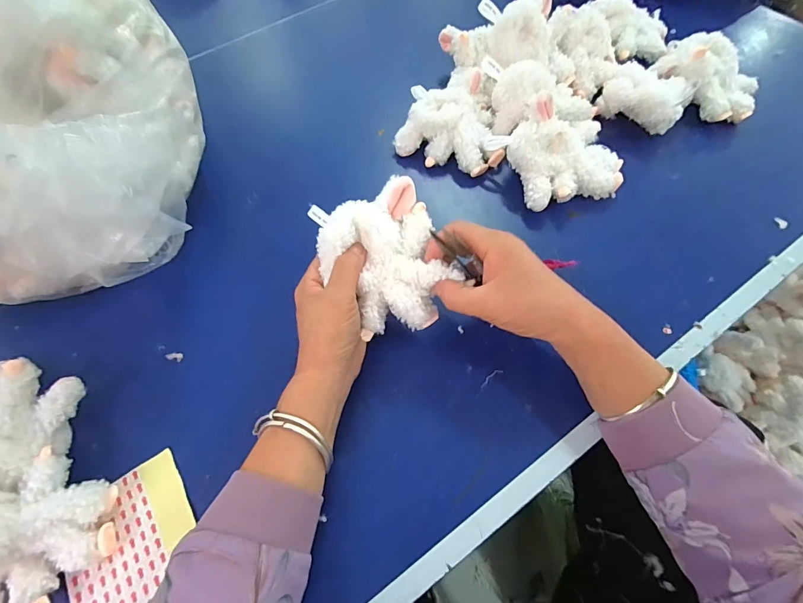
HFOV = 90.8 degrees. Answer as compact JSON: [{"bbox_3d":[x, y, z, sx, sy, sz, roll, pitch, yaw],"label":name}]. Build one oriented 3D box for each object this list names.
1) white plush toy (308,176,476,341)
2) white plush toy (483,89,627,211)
[{"bbox_3d":[-0.014,-0.035,0.357,0.099,0.055,0.126,-23,88,-5],"label":"white plush toy"},{"bbox_3d":[0.181,-0.166,0.446,0.136,0.079,0.097,-15,64,-5],"label":"white plush toy"}]

